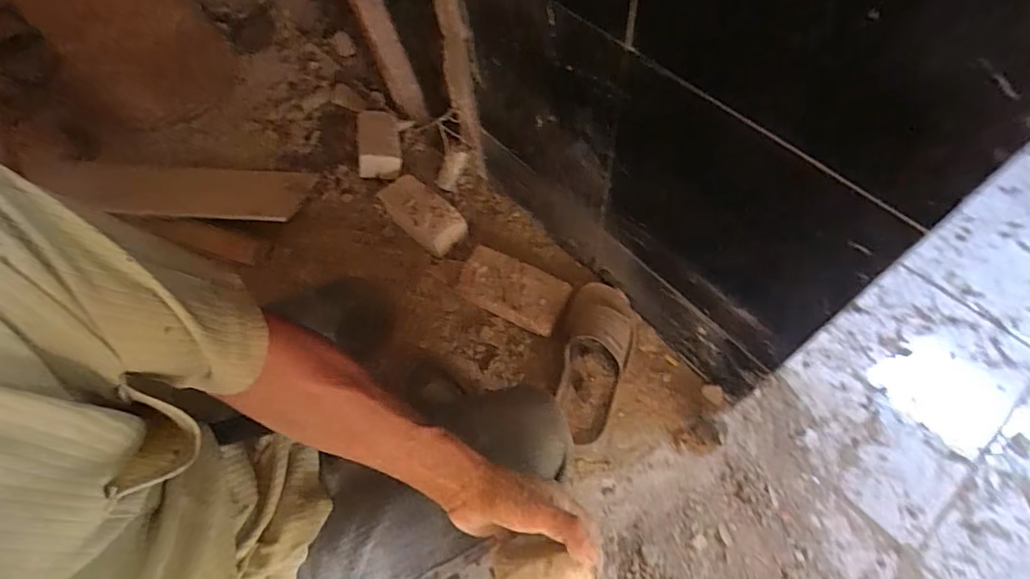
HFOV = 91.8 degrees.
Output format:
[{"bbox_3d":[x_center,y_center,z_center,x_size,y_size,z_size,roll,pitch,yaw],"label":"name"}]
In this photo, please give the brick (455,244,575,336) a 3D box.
[{"bbox_3d":[-0.003,0.001,0.825,0.178,0.052,0.094,22,65,16],"label":"brick"}]

